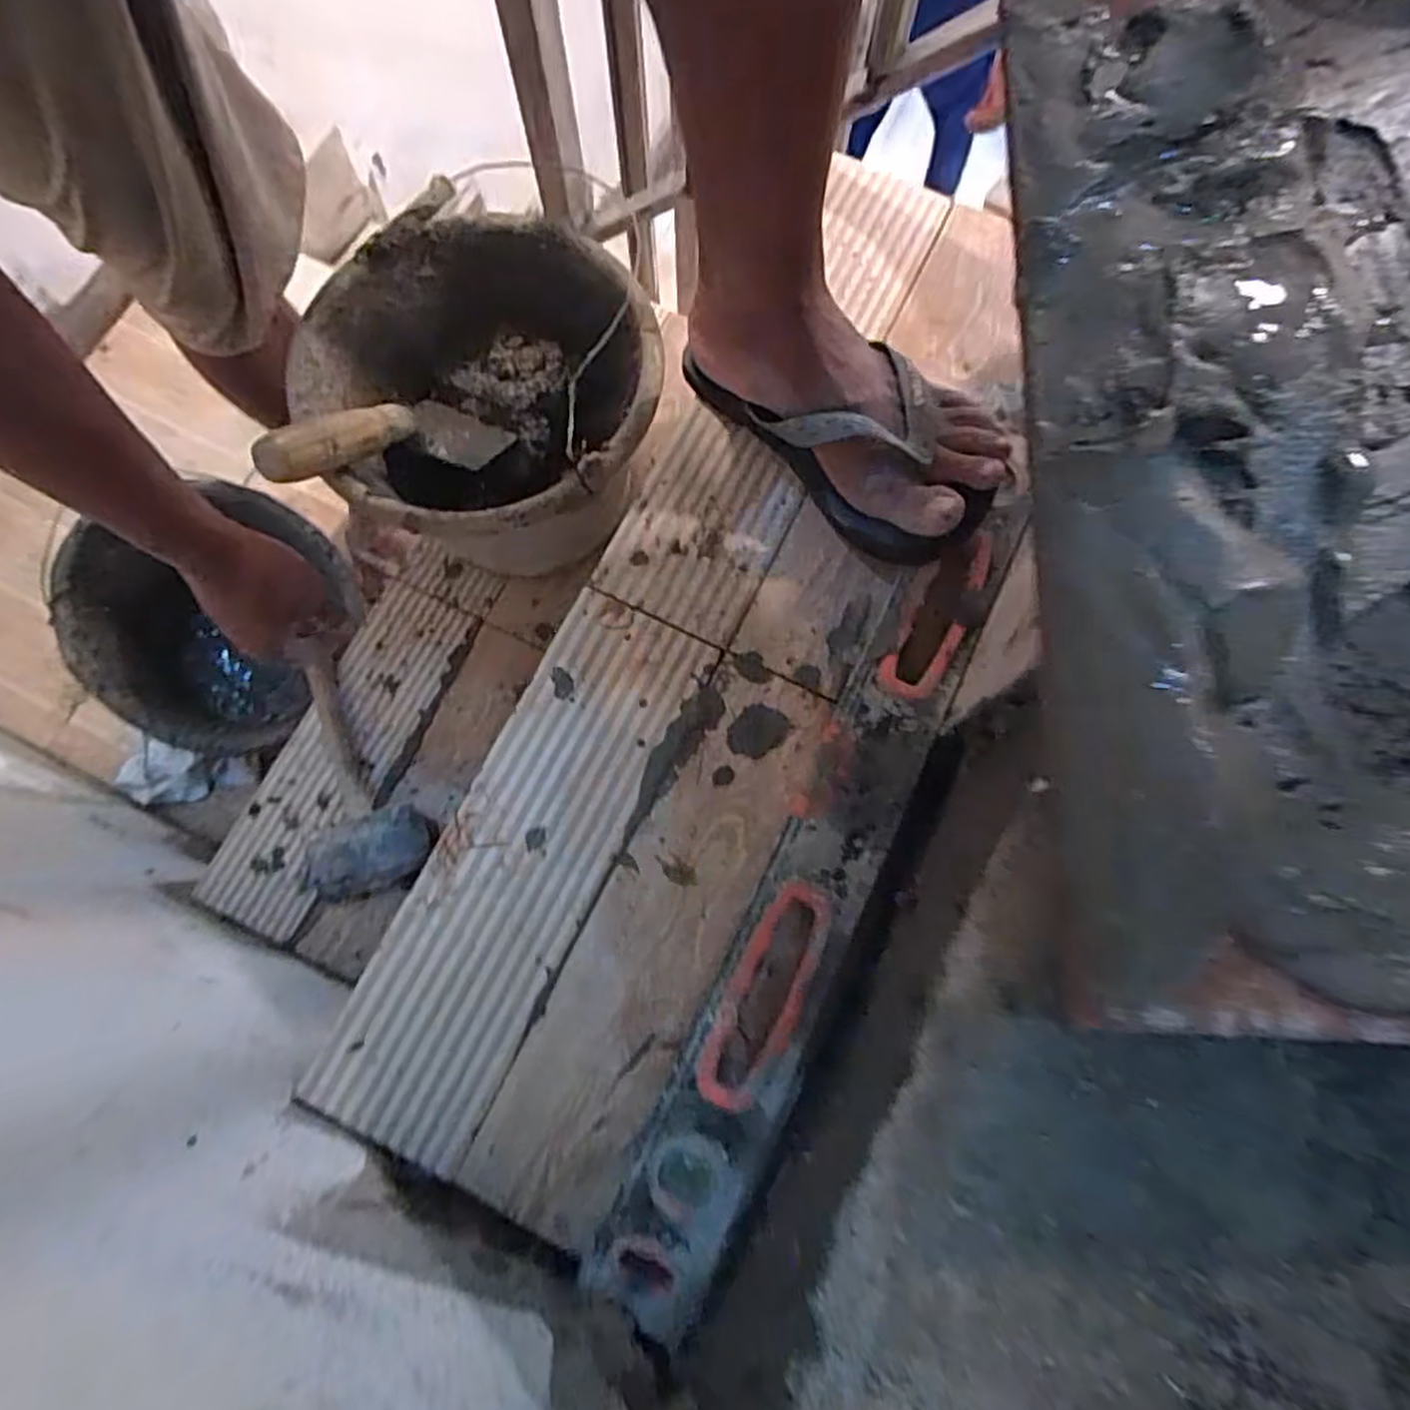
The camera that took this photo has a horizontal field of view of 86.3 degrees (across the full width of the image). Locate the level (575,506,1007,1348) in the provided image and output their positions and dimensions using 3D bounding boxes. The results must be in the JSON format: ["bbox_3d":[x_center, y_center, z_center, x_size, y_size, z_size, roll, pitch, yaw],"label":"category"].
[{"bbox_3d":[0.064,0.097,0.432,0.061,0.030,0.467,24,78,6],"label":"level"}]

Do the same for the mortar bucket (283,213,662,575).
[{"bbox_3d":[-0.171,-0.245,0.664,0.261,0.192,0.271,0,77,1],"label":"mortar bucket"}]

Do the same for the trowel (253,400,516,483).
[{"bbox_3d":[-0.249,-0.214,0.596,0.084,0.237,0.050,23,115,6],"label":"trowel"}]

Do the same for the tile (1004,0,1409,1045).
[{"bbox_3d":[0.211,-0.077,0.213,0.233,0.020,0.324,3,77,2],"label":"tile"}]

